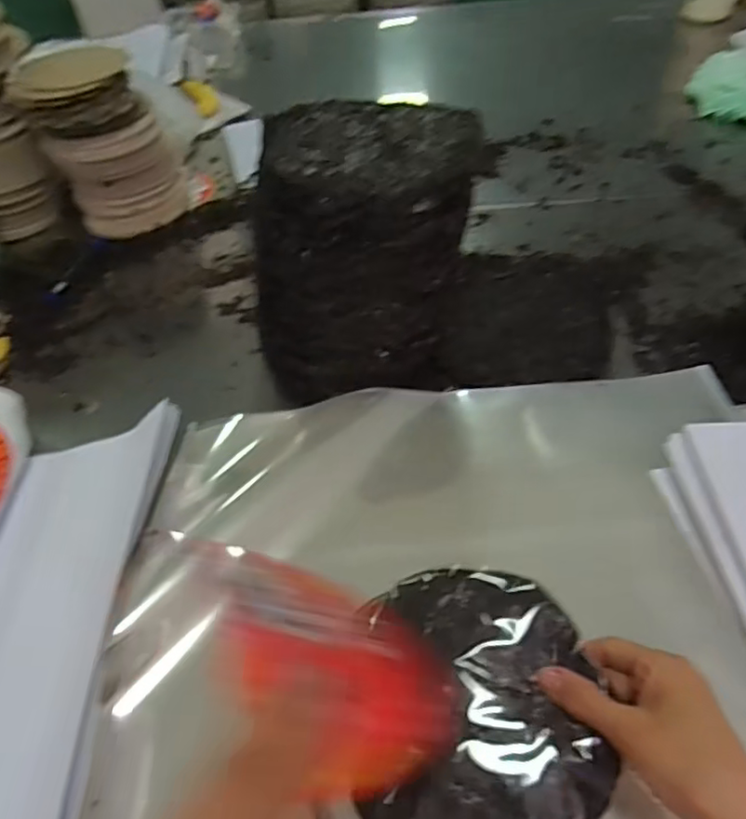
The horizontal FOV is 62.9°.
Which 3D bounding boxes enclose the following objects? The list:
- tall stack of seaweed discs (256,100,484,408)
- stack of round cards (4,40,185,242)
[{"bbox_3d":[-0.010,-0.153,0.613,0.204,0.238,0.210,-4,49,0],"label":"tall stack of seaweed discs"},{"bbox_3d":[-0.363,-0.363,0.841,0.169,0.216,0.124,-17,50,-11],"label":"stack of round cards"}]

